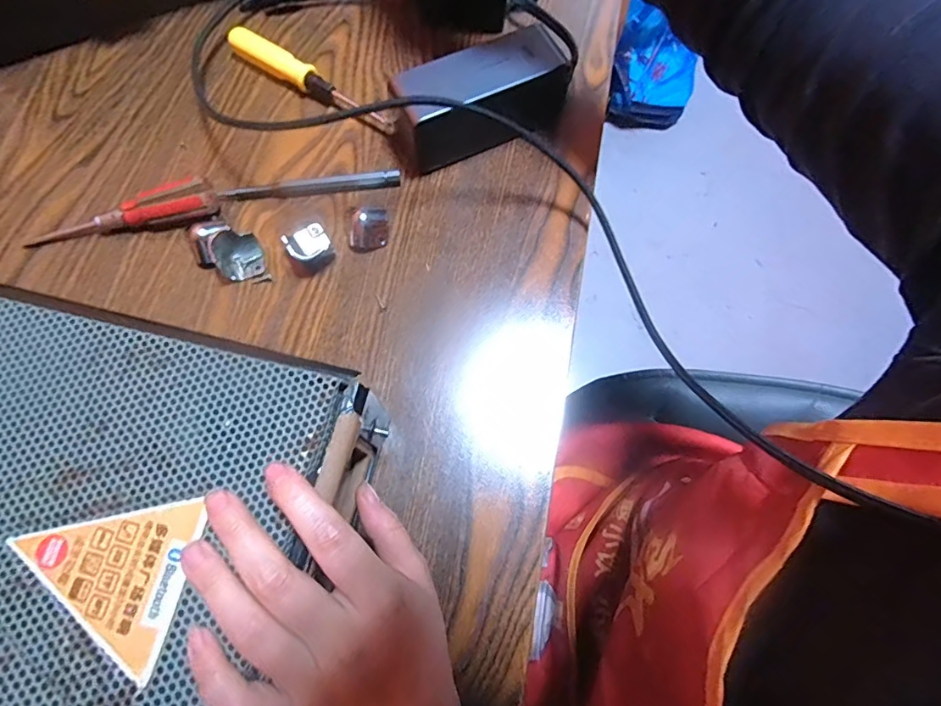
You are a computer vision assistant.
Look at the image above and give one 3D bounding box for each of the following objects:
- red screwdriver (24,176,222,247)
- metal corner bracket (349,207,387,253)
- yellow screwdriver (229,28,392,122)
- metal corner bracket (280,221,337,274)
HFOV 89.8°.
[{"bbox_3d":[-0.251,-0.099,0.340,0.132,0.023,0.021,-15,73,-6],"label":"red screwdriver"},{"bbox_3d":[-0.075,-0.090,0.345,0.027,0.017,0.025,-1,72,-1],"label":"metal corner bracket"},{"bbox_3d":[-0.136,-0.226,0.388,0.147,0.021,0.019,31,74,8],"label":"yellow screwdriver"},{"bbox_3d":[-0.114,-0.076,0.336,0.029,0.021,0.035,-34,76,-11],"label":"metal corner bracket"}]

